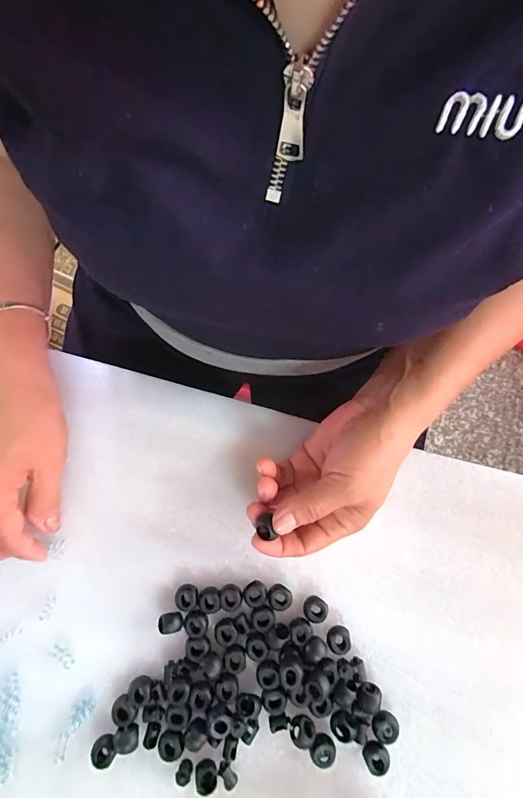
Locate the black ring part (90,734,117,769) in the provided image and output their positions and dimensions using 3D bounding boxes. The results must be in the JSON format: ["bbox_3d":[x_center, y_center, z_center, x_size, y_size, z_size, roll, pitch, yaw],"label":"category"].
[{"bbox_3d":[-0.110,0.245,0.262,0.019,0.007,0.016,-29,79,-6],"label":"black ring part"}]

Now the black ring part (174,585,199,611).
[{"bbox_3d":[-0.056,0.150,0.285,0.016,0.008,0.016,0,77,0],"label":"black ring part"}]

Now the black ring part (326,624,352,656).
[{"bbox_3d":[0.056,0.177,0.277,0.018,0.008,0.018,0,77,0],"label":"black ring part"}]

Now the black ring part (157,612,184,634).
[{"bbox_3d":[-0.067,0.165,0.279,0.018,0.010,0.012,-8,78,-1],"label":"black ring part"}]

